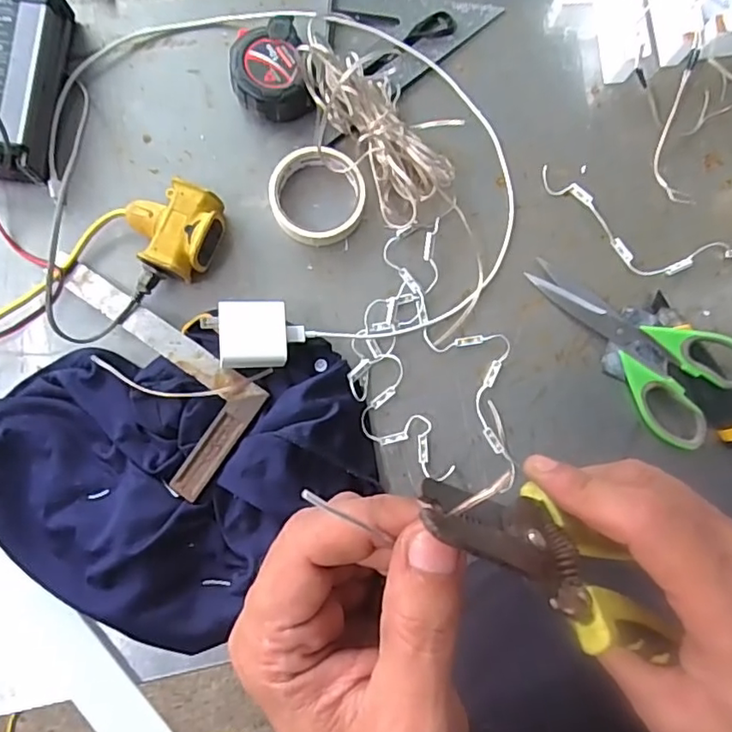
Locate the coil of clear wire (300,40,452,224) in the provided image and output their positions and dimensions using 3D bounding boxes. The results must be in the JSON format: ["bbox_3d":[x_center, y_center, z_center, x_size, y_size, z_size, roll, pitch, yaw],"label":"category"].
[{"bbox_3d":[0.014,-0.224,0.552,0.086,0.049,0.180,-30,84,-6],"label":"coil of clear wire"}]

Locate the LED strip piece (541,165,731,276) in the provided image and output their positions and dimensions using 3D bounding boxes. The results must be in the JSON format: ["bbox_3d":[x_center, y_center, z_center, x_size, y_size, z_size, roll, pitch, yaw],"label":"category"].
[{"bbox_3d":[0.289,-0.125,0.571,0.255,0.016,0.074,18,82,0],"label":"LED strip piece"}]

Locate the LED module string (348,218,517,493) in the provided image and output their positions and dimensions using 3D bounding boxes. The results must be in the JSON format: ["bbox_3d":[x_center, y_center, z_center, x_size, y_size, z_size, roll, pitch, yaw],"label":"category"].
[{"bbox_3d":[0.061,-0.014,0.546,0.147,0.017,0.239,0,82,-3],"label":"LED module string"}]

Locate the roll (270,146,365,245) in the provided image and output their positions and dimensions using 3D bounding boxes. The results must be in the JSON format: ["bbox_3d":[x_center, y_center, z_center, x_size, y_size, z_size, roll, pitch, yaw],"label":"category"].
[{"bbox_3d":[-0.046,-0.160,0.556,0.088,0.031,0.085,0,82,-3],"label":"roll"}]

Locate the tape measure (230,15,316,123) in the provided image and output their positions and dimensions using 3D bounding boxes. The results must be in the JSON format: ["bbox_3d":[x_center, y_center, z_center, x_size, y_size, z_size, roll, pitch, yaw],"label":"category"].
[{"bbox_3d":[-0.093,-0.276,0.560,0.070,0.044,0.082,-15,83,-5],"label":"tape measure"}]

